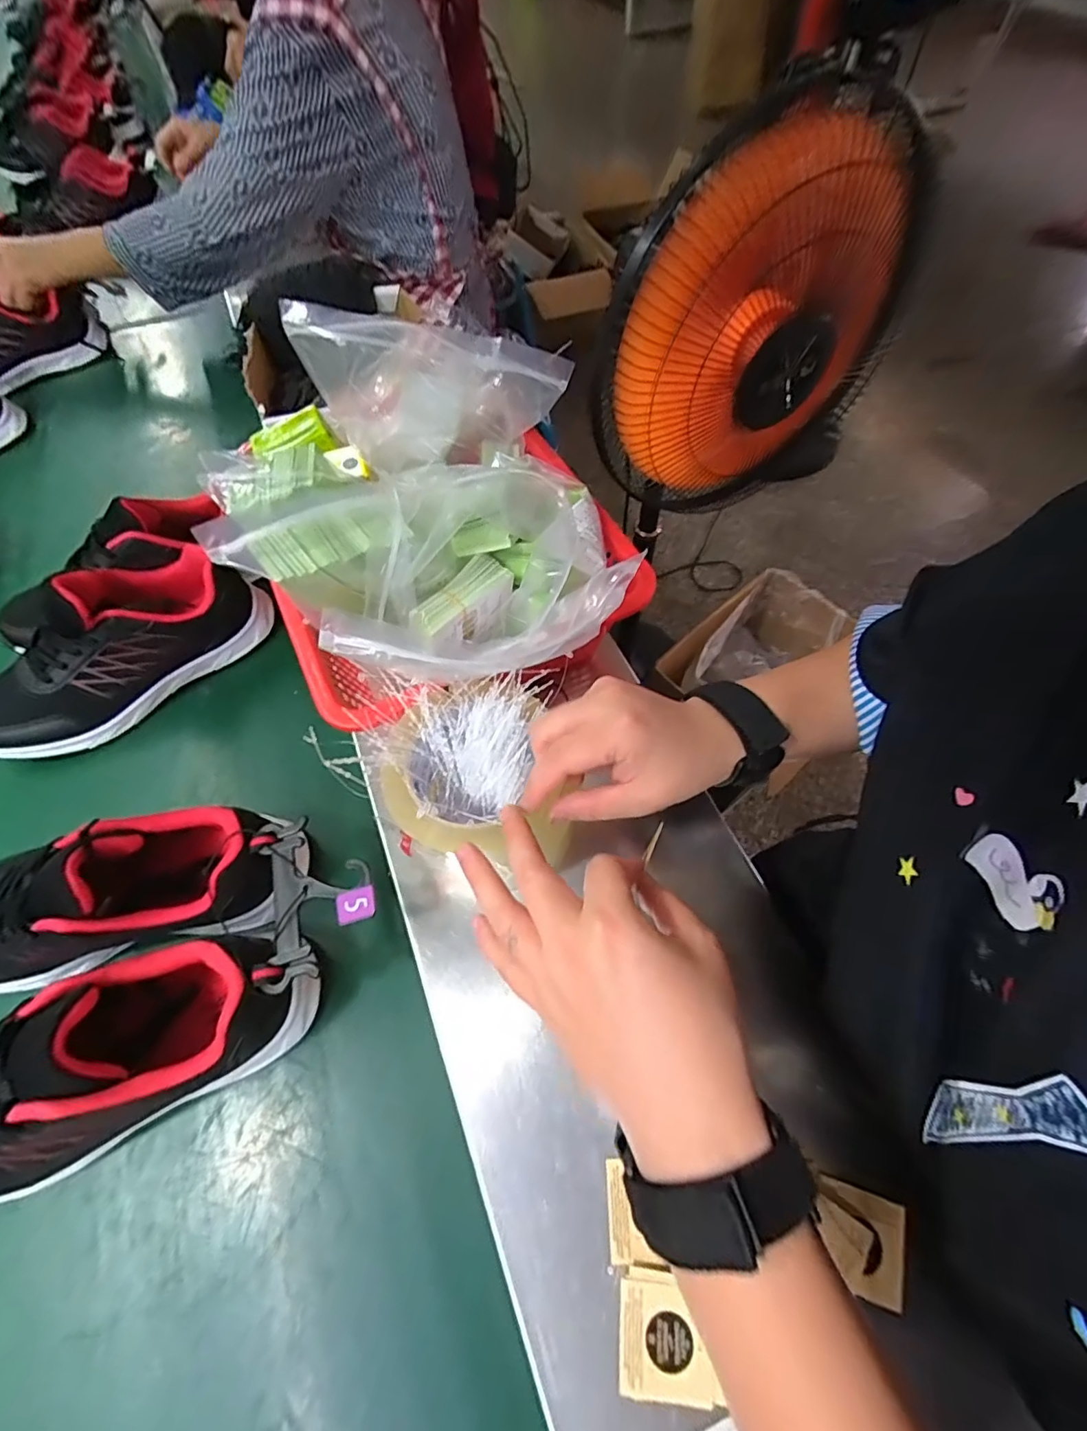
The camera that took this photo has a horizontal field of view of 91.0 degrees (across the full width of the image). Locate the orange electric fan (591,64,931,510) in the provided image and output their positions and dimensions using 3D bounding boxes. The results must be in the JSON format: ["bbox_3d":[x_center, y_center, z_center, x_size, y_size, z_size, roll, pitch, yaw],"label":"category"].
[{"bbox_3d":[0.194,-0.344,0.504,0.312,0.317,0.093,-28,63,-16],"label":"orange electric fan"}]

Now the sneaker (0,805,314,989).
[{"bbox_3d":[-0.293,0.117,0.357,0.229,0.092,0.078,-12,60,-7],"label":"sneaker"}]

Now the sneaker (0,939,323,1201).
[{"bbox_3d":[-0.273,0.210,0.319,0.254,0.083,0.087,-20,61,-11],"label":"sneaker"}]

